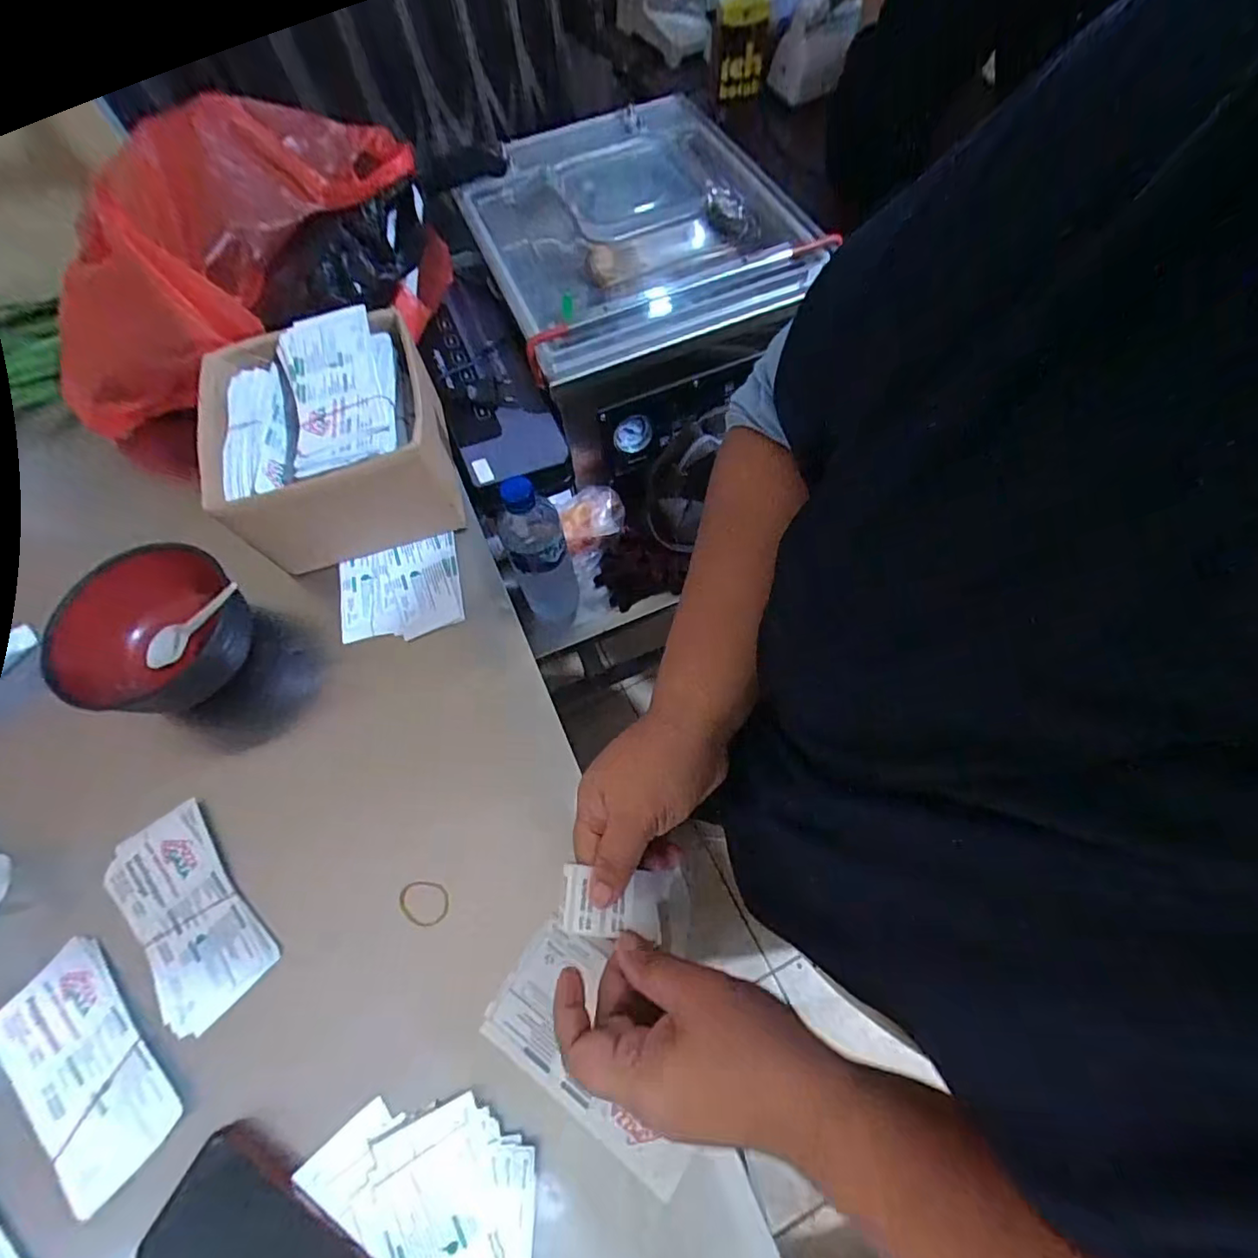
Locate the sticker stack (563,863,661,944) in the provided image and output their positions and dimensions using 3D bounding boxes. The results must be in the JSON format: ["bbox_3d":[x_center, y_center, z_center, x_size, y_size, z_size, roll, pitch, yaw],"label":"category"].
[{"bbox_3d":[-0.010,0.154,0.321,0.055,0.005,0.033,4,66,4],"label":"sticker stack"}]

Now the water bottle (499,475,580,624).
[{"bbox_3d":[-0.100,-0.082,0.637,0.062,0.207,0.065,-1,66,2],"label":"water bottle"}]

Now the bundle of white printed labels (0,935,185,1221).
[{"bbox_3d":[-0.370,0.295,0.387,0.158,0.011,0.076,36,72,17],"label":"bundle of white printed labels"}]

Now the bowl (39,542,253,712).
[{"bbox_3d":[-0.392,-0.001,0.475,0.139,0.060,0.137,-1,66,2],"label":"bowl"}]

